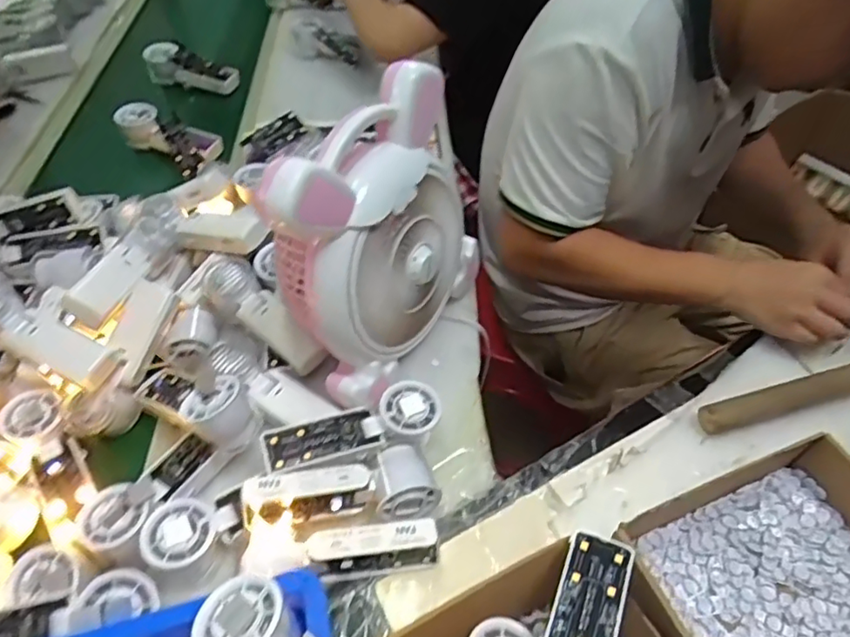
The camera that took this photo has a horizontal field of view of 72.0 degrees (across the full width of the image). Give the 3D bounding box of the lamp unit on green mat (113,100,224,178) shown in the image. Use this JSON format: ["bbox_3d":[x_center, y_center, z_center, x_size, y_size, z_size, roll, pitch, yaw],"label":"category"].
[{"bbox_3d":[-0.408,-0.293,0.933,0.173,0.060,0.079,27,58,24],"label":"lamp unit on green mat"}]

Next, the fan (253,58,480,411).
[{"bbox_3d":[-0.030,-0.070,0.559,0.107,0.249,0.238,27,58,23],"label":"fan"}]

